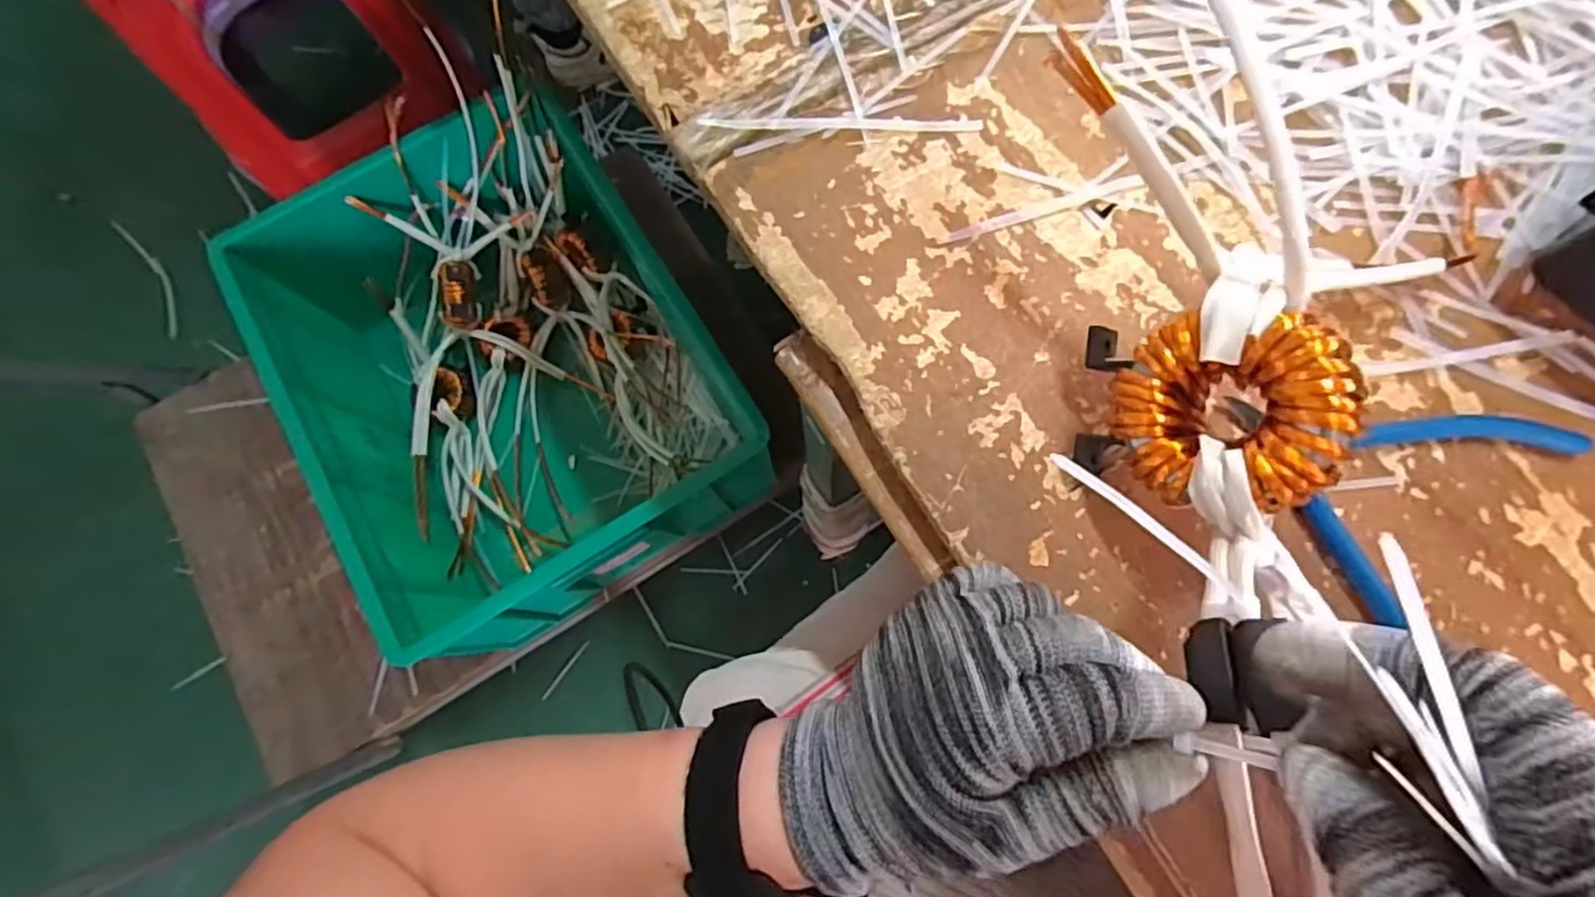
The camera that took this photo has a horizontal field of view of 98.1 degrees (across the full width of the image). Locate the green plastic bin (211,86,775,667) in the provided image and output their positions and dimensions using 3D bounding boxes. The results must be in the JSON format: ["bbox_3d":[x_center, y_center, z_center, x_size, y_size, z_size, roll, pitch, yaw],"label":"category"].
[{"bbox_3d":[-0.354,-0.100,0.844,0.420,0.243,0.584,-34,78,-8],"label":"green plastic bin"}]

